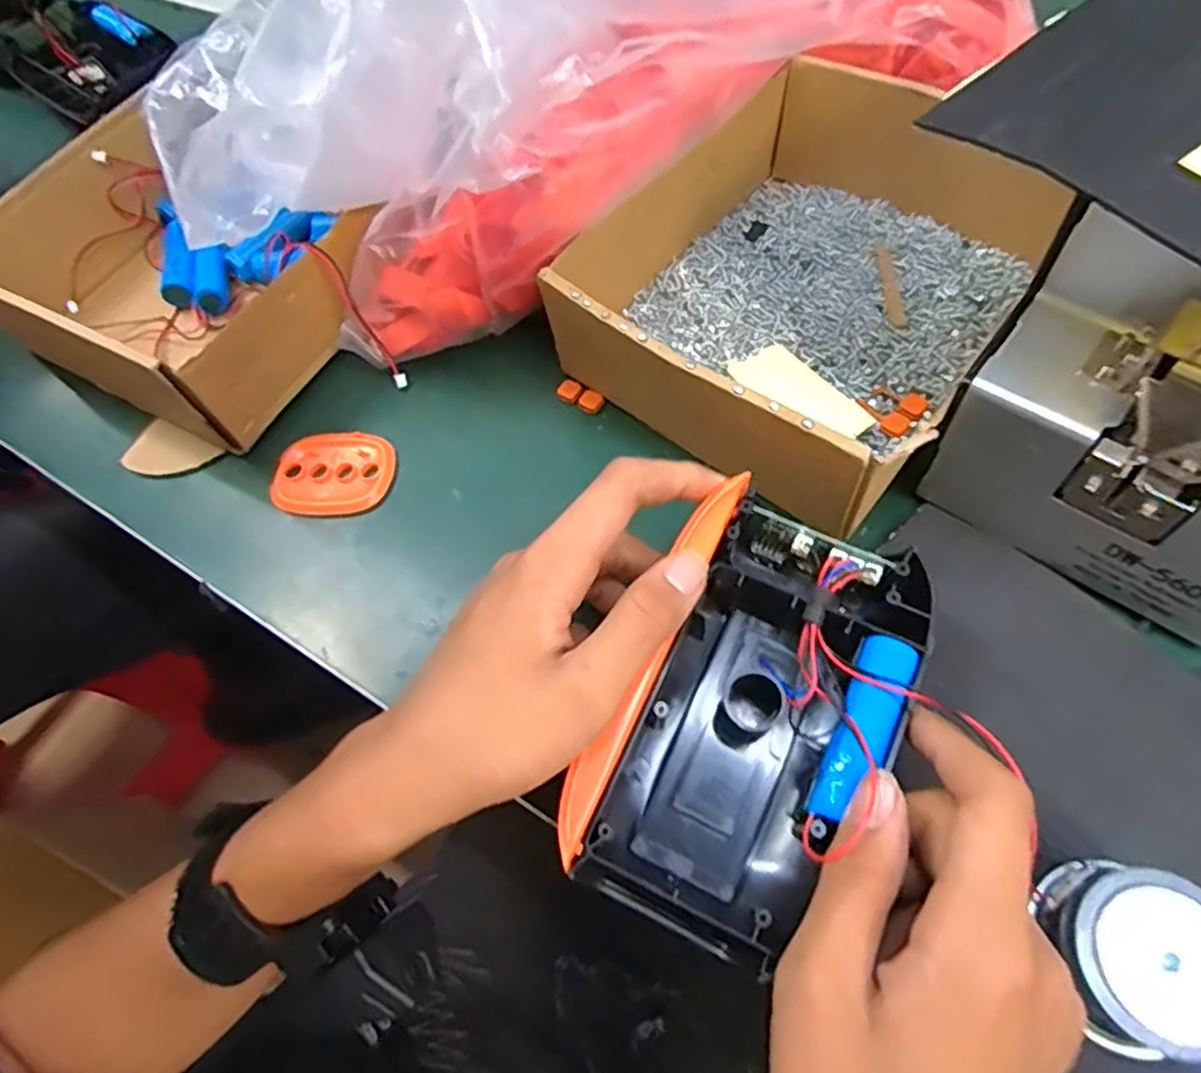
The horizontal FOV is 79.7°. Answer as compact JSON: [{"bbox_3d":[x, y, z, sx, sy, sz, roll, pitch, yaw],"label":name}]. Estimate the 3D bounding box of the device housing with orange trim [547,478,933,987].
[{"bbox_3d":[0.055,0.066,0.259,0.089,0.056,0.141,22,63,16],"label":"device housing with orange trim"}]

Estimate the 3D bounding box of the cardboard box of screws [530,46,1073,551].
[{"bbox_3d":[0.108,-0.129,0.353,0.182,0.065,0.217,37,71,23],"label":"cardboard box of screws"}]

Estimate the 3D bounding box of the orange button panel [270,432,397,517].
[{"bbox_3d":[-0.137,-0.033,0.373,0.062,0.007,0.048,-6,61,4],"label":"orange button panel"}]

